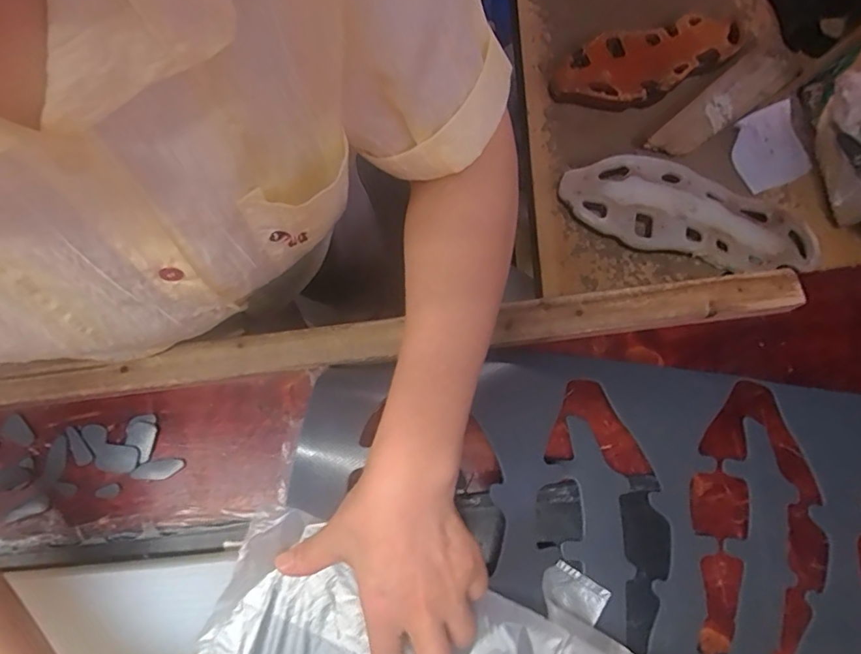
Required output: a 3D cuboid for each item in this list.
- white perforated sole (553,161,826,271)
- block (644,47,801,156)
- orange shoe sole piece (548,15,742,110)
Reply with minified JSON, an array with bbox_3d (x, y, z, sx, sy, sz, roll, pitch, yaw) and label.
[{"bbox_3d":[0.303,-0.131,0.605,0.291,0.021,0.109,21,75,6],"label":"white perforated sole"},{"bbox_3d":[0.368,-0.282,0.636,0.214,0.010,0.058,-38,77,-9],"label":"block"},{"bbox_3d":[0.273,-0.339,0.654,0.241,0.027,0.101,-12,74,-3],"label":"orange shoe sole piece"}]

